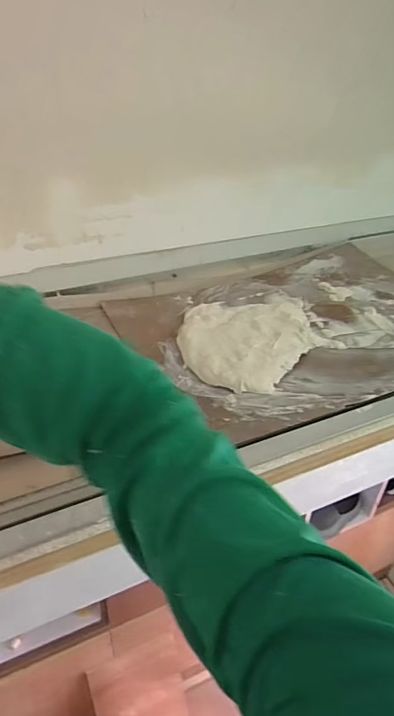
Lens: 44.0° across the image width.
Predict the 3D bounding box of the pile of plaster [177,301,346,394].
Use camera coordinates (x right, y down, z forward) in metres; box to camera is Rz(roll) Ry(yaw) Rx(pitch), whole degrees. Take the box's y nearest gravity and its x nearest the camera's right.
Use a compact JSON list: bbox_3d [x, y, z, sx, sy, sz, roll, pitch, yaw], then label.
[{"bbox_3d":[0.080,-0.040,0.749,0.226,0.038,0.215,-26,46,-32],"label":"pile of plaster"}]

